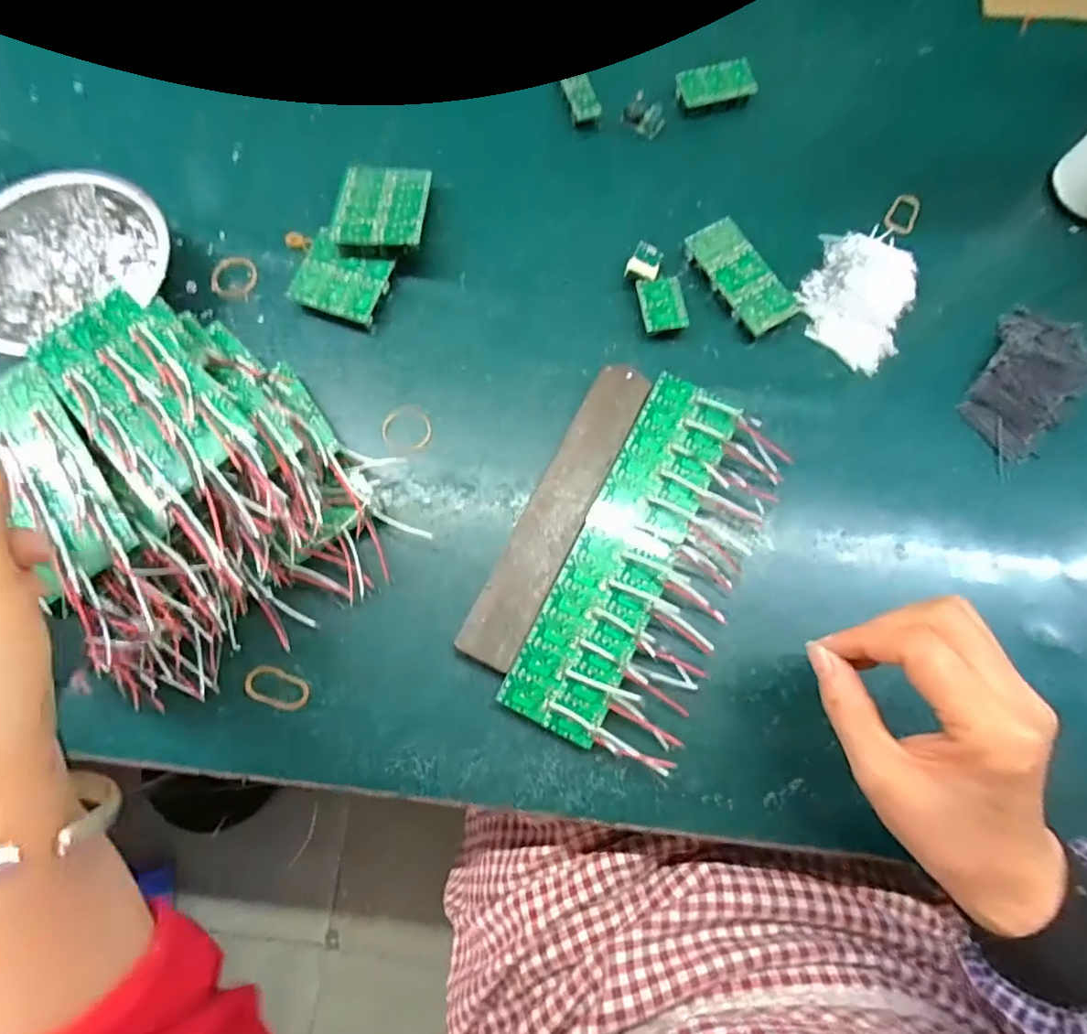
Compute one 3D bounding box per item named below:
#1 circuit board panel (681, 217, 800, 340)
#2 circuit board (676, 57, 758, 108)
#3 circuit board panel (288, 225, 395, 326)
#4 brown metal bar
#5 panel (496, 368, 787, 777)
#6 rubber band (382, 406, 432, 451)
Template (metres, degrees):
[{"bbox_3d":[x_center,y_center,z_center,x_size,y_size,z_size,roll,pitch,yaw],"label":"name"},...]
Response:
[{"bbox_3d":[0.135,-0.164,0.404,0.039,0.014,0.084,-31,78,-9],"label":"circuit board panel"},{"bbox_3d":[0.129,-0.325,0.440,0.056,0.009,0.032,-12,76,-5],"label":"circuit board"},{"bbox_3d":[-0.132,-0.155,0.391,0.056,0.015,0.051,21,77,1],"label":"circuit board panel"},{"bbox_3d":[0.010,-0.005,0.355,0.033,0.014,0.198,26,76,5],"label":"brown metal bar"},{"bbox_3d":[0.070,0.027,0.349,0.099,0.016,0.219,27,76,5],"label":"panel"},{"bbox_3d":[-0.087,-0.057,0.374,0.030,0.004,0.031,0,75,-1],"label":"rubber band"}]

